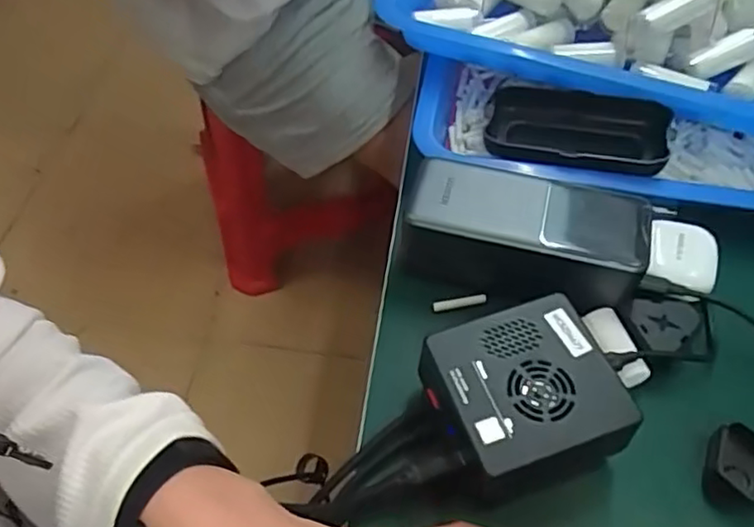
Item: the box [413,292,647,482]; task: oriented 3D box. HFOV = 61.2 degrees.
[{"bbox_3d":[0.068,0.064,0.298,0.078,0.037,0.077,-16,55,-11],"label":"box"}]

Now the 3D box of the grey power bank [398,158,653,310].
[{"bbox_3d":[0.080,-0.016,0.359,0.129,0.049,0.063,9,54,8],"label":"grey power bank"}]

